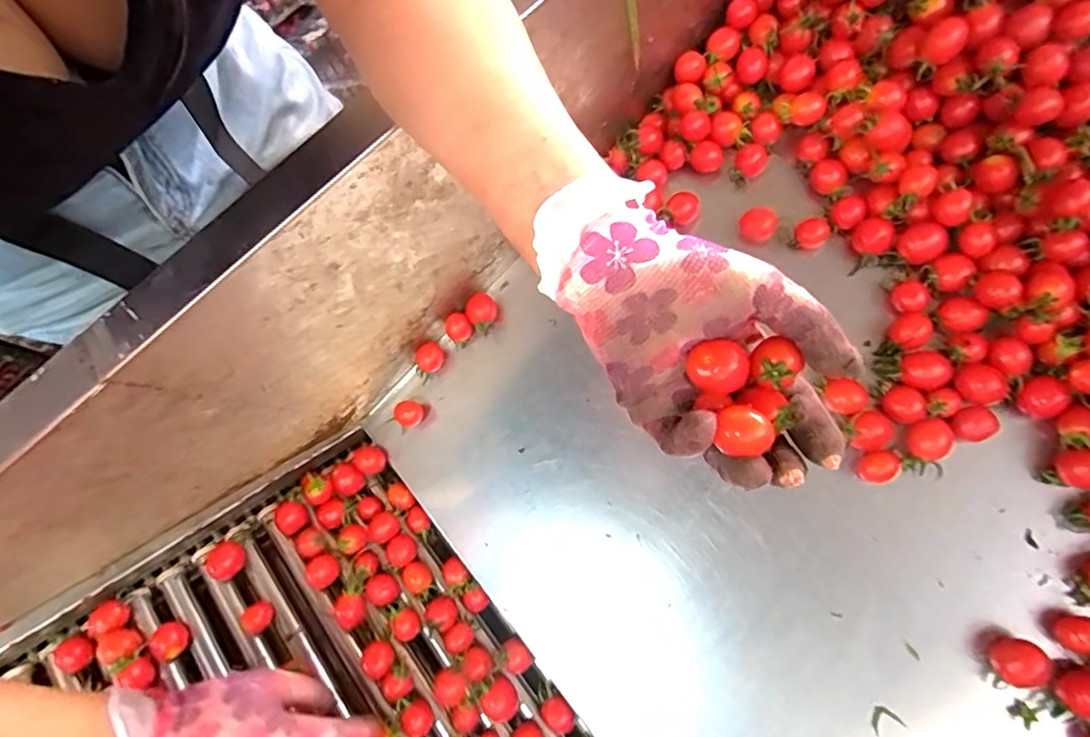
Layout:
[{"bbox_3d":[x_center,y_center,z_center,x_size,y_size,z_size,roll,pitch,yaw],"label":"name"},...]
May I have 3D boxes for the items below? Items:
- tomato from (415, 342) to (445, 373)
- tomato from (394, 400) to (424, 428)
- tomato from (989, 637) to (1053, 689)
[{"bbox_3d":[-0.114,-0.009,0.556,0.027,0.024,0.025,-1,68,2],"label":"tomato"},{"bbox_3d":[-0.133,0.046,0.549,0.026,0.022,0.024,-1,68,2],"label":"tomato"},{"bbox_3d":[0.315,0.197,0.375,0.025,0.032,0.028,9,68,6],"label":"tomato"}]

